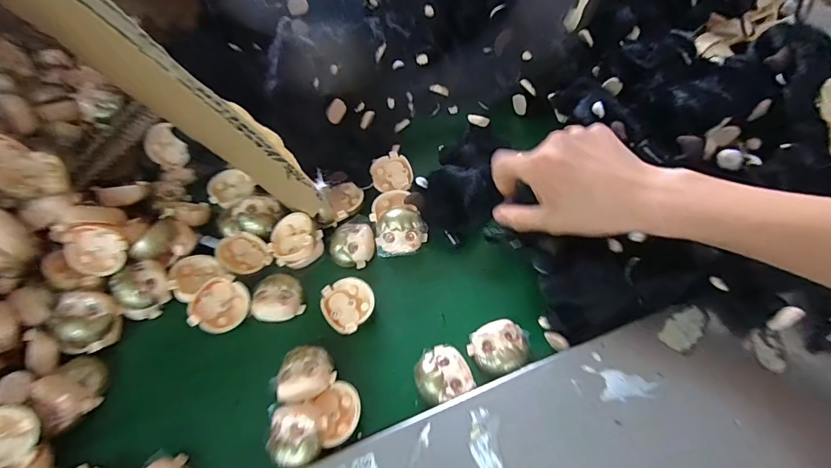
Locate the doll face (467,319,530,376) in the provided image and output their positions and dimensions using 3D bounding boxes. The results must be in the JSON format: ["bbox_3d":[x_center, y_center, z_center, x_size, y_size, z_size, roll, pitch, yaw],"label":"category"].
[{"bbox_3d":[0.074,0.098,0.378,0.050,0.019,0.042,-14,56,-5],"label":"doll face"}]

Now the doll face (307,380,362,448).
[{"bbox_3d":[-0.062,0.144,0.347,0.036,0.020,0.043,-16,54,-28],"label":"doll face"}]

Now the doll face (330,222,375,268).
[{"bbox_3d":[-0.065,0.010,0.447,0.044,0.017,0.048,-2,56,3],"label":"doll face"}]

